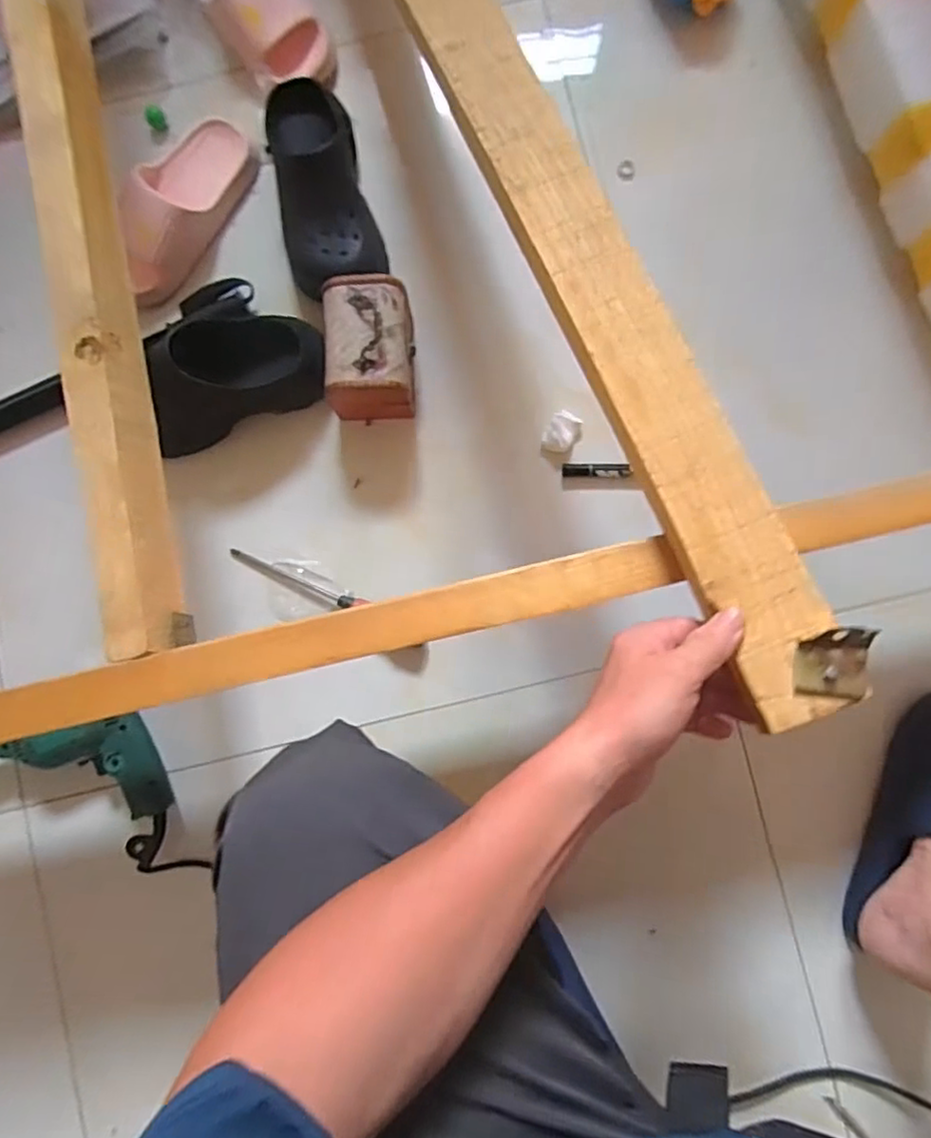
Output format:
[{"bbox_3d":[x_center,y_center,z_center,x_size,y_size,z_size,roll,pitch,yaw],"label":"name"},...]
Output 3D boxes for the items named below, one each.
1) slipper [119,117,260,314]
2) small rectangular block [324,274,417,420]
[{"bbox_3d":[-0.335,-0.414,0.732,0.101,0.061,0.223,27,87,3],"label":"slipper"},{"bbox_3d":[-0.104,-0.237,0.700,0.087,0.110,0.136,1,86,2],"label":"small rectangular block"}]

